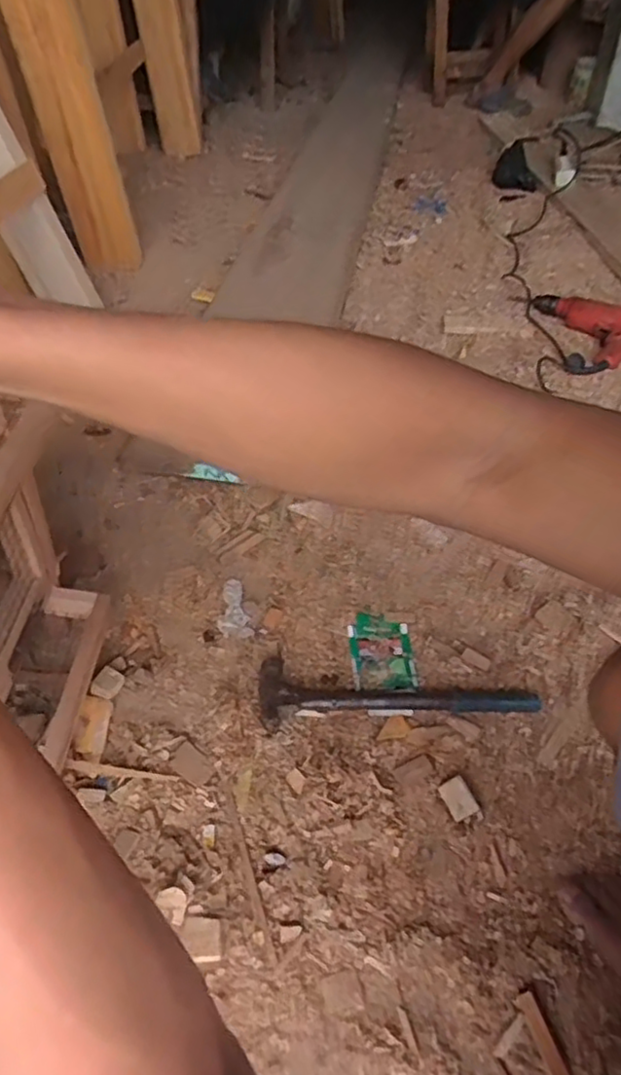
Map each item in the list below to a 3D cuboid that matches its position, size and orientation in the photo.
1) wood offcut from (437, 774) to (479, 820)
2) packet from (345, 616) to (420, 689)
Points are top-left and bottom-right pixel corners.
[{"bbox_3d":[0.163,0.285,0.737,0.027,0.018,0.041,-16,48,-17],"label":"wood offcut"},{"bbox_3d":[0.093,0.149,0.875,0.078,0.004,0.114,-2,45,-3],"label":"packet"}]

